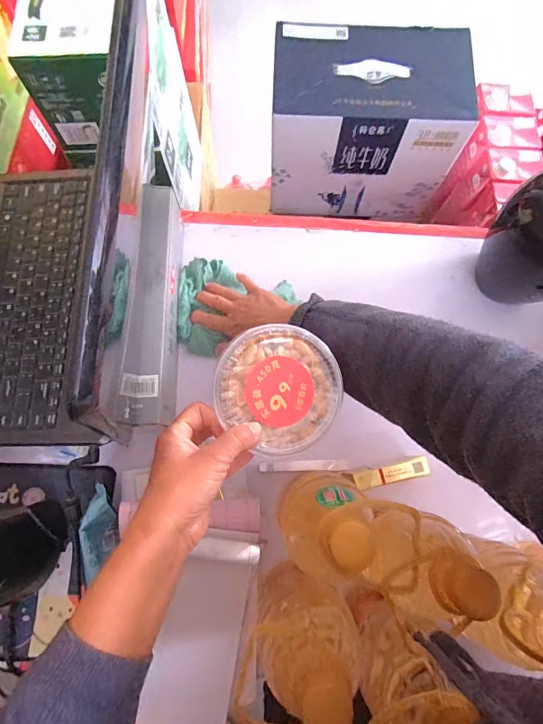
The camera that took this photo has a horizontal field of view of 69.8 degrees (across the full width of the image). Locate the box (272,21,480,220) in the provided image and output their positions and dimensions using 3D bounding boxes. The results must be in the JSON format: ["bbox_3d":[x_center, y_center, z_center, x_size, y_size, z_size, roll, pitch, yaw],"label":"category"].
[{"bbox_3d":[0.133,-0.361,0.609,0.255,0.207,0.148,2,75,-1],"label":"box"}]

